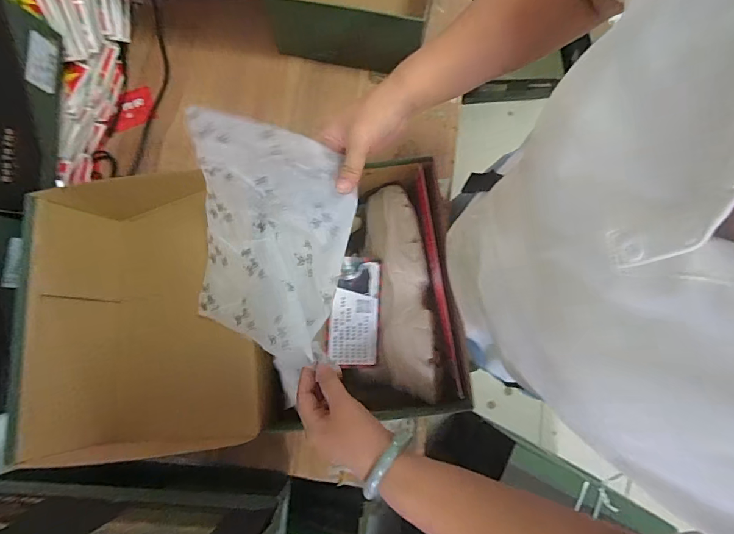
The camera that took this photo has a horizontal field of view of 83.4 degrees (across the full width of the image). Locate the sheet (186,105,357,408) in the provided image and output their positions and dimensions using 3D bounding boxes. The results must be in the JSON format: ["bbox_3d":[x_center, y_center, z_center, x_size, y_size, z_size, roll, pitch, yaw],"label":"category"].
[{"bbox_3d":[-0.118,-0.011,0.448,0.173,0.161,0.234,15,79,3],"label":"sheet"}]

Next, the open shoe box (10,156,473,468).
[{"bbox_3d":[-0.160,0.050,0.590,0.537,0.169,0.333,-8,78,-1],"label":"open shoe box"}]

